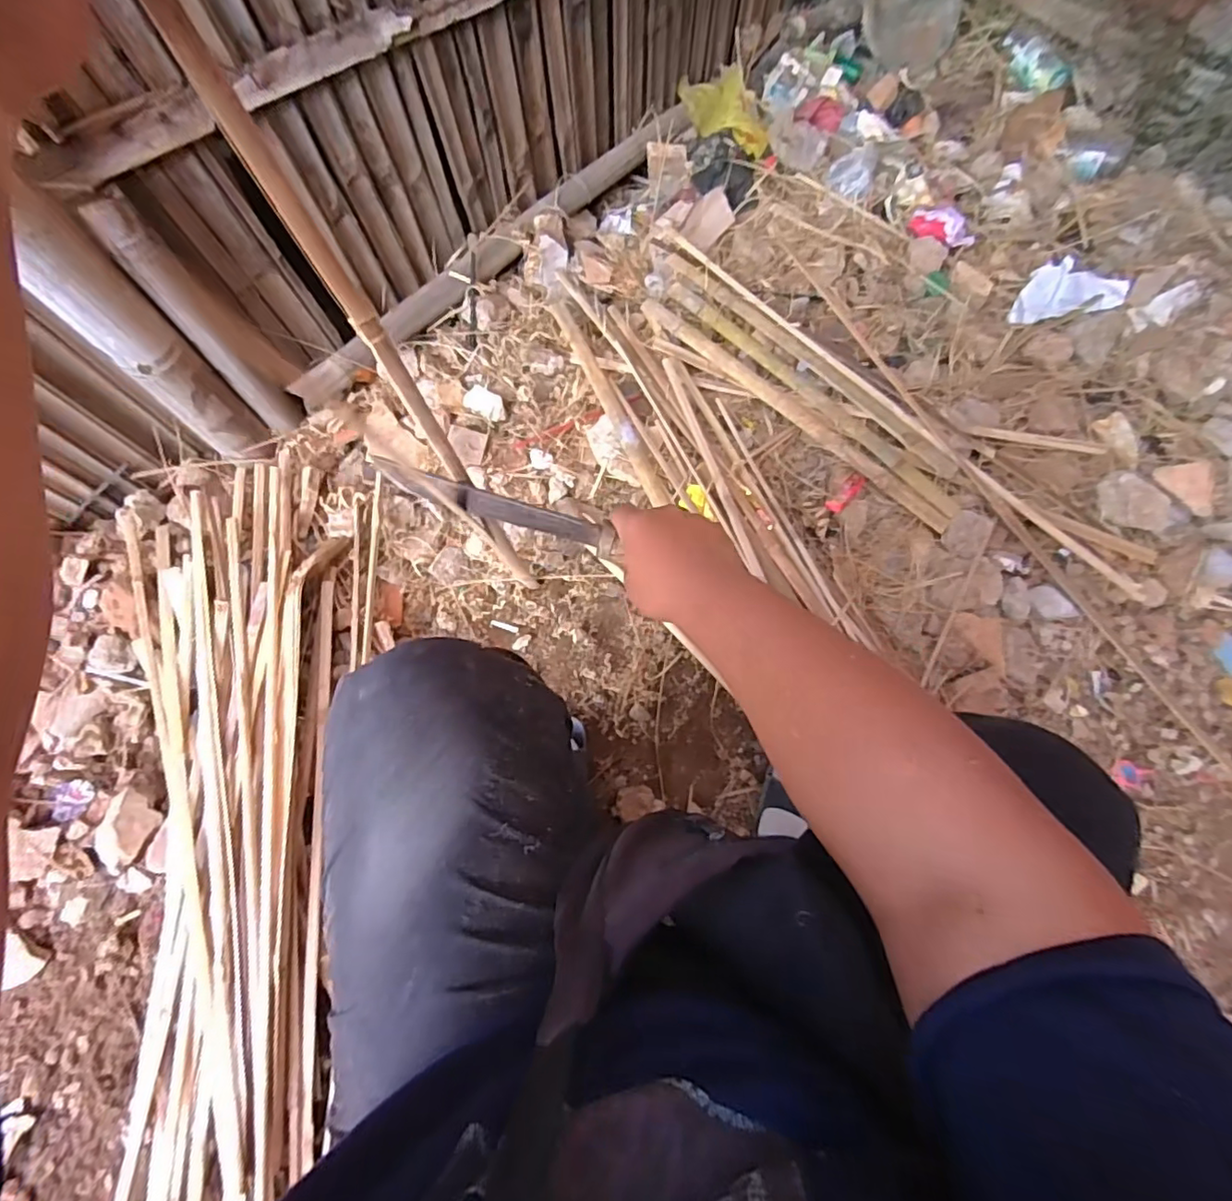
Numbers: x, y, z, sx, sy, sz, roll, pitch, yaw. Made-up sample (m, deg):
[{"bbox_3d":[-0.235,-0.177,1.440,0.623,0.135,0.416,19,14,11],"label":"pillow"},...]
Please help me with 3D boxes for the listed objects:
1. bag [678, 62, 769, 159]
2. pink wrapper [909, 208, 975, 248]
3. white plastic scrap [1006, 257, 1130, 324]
[{"bbox_3d":[0.192,-0.861,1.052,0.113,0.027,0.192,-17,76,-5],"label":"bag"},{"bbox_3d":[0.536,-0.610,0.968,0.108,0.037,0.061,23,76,5],"label":"pink wrapper"},{"bbox_3d":[0.722,-0.505,0.948,0.188,0.032,0.101,-13,76,-5],"label":"white plastic scrap"}]

